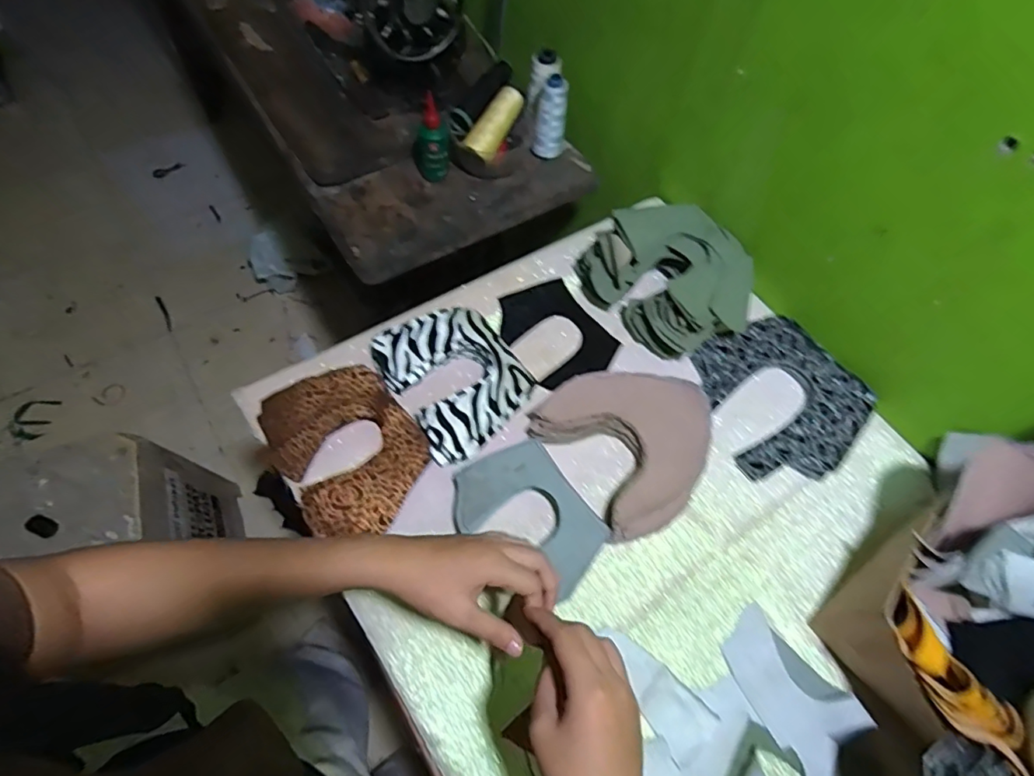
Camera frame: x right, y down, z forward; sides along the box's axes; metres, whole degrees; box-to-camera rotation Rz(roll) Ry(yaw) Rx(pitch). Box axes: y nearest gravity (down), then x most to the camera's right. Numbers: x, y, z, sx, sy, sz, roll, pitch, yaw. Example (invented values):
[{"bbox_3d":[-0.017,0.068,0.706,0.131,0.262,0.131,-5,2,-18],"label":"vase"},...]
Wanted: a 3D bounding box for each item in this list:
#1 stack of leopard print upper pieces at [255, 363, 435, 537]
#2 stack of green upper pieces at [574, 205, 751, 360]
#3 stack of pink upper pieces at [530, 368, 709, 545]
[{"bbox_3d":[-0.176,0.062,0.565,0.135,0.033,0.179,-31,67,-18],"label":"stack of leopard print upper pieces"},{"bbox_3d":[0.190,-0.142,0.669,0.201,0.079,0.160,41,66,17],"label":"stack of green upper pieces"},{"bbox_3d":[0.130,0.051,0.588,0.175,0.030,0.173,-32,68,-19],"label":"stack of pink upper pieces"}]

